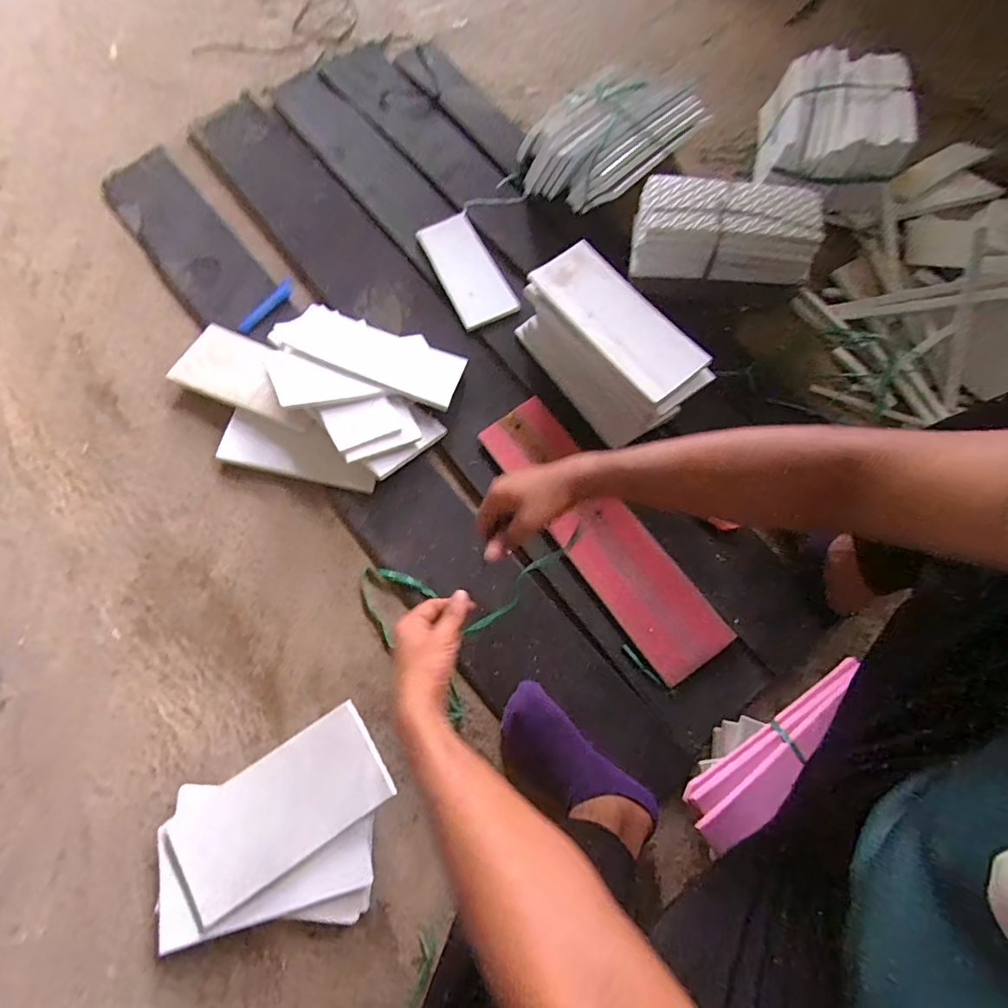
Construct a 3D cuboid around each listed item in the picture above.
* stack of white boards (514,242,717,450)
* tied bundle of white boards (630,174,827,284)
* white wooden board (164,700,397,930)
[{"bbox_3d":[0.167,-0.249,0.794,0.122,0.165,0.291,-37,77,-10],"label":"stack of white boards"},{"bbox_3d":[0.376,-0.473,0.840,0.292,0.100,0.145,5,71,3],"label":"tied bundle of white boards"},{"bbox_3d":[-0.298,0.399,0.649,0.279,0.021,0.148,-31,73,-9],"label":"white wooden board"}]

